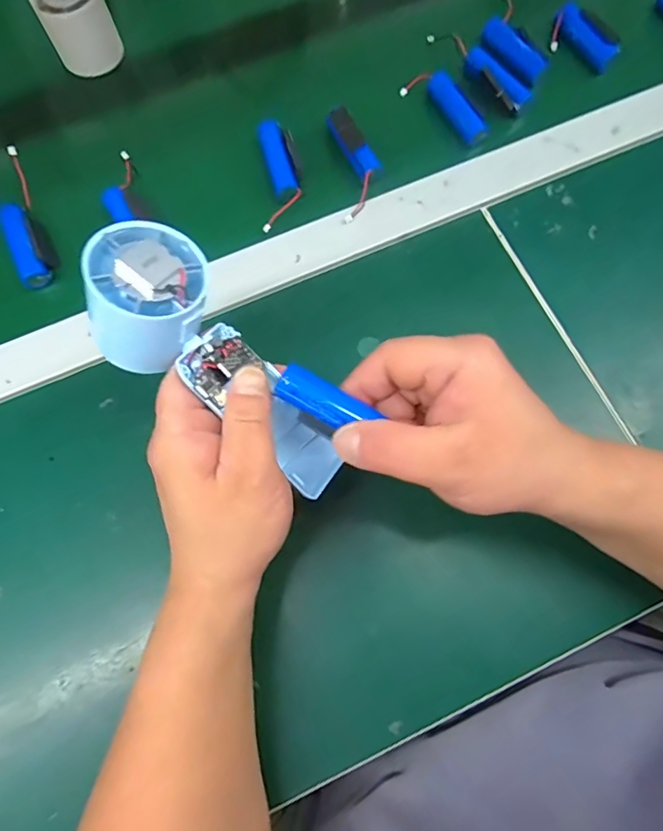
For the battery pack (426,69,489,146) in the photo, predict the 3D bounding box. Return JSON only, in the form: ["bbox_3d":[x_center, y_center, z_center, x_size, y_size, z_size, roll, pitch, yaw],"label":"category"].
[{"bbox_3d":[0.099,-0.248,0.403,0.018,0.014,0.068,-30,76,-9],"label":"battery pack"}]

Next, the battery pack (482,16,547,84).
[{"bbox_3d":[0.153,-0.305,0.420,0.020,0.019,0.069,-33,77,-9],"label":"battery pack"}]

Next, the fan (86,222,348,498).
[{"bbox_3d":[-0.056,-0.023,0.249,0.062,0.053,0.154,-45,107,-12],"label":"fan"}]

